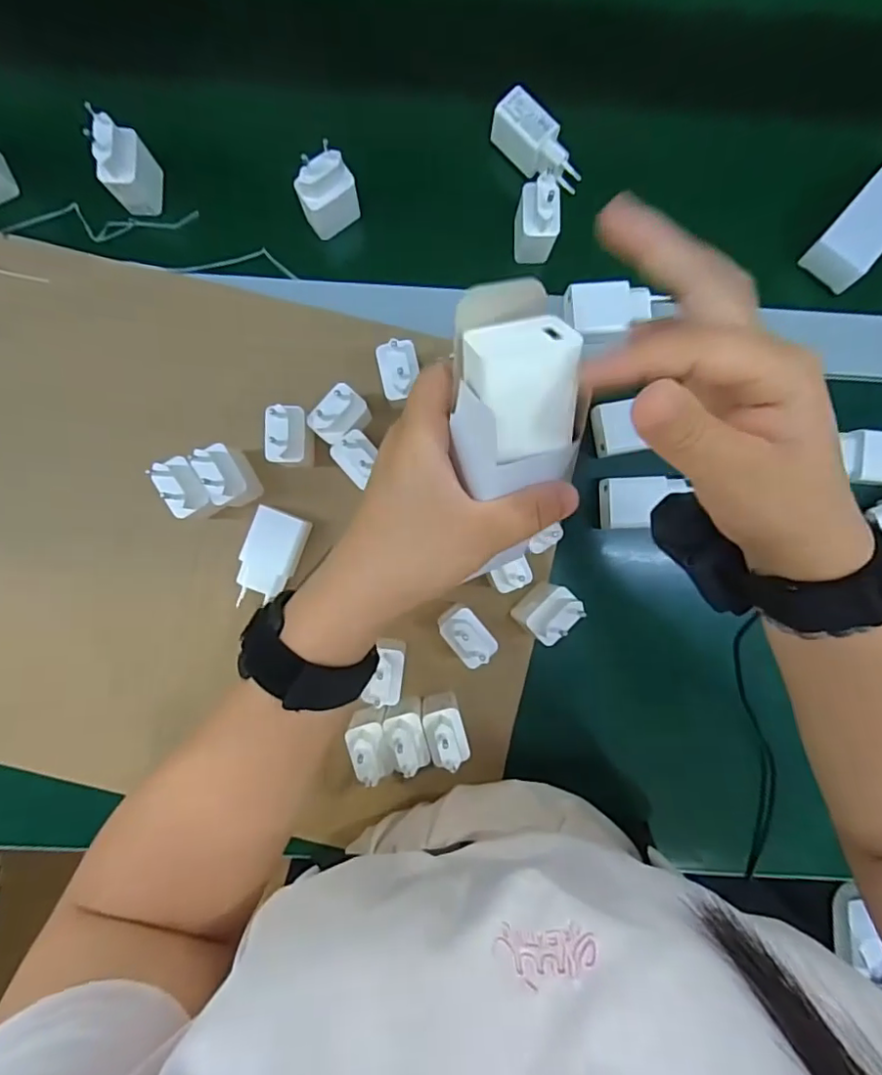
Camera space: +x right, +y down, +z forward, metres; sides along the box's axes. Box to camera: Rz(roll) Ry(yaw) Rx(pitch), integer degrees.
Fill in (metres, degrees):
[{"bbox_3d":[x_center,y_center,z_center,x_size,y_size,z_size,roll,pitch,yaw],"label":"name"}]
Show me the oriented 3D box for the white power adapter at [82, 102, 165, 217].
[{"bbox_3d":[-0.232,-0.275,0.425,0.025,0.065,0.039,10,91,-2],"label":"white power adapter"}]

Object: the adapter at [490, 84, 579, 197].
[{"bbox_3d":[0.075,-0.301,0.445,0.030,0.030,0.078,-43,92,-1],"label":"adapter"}]

